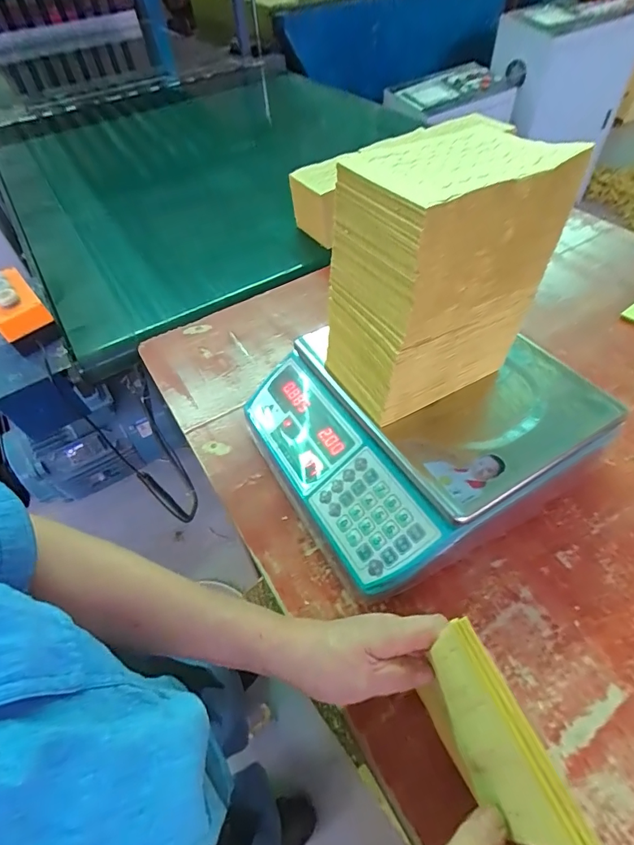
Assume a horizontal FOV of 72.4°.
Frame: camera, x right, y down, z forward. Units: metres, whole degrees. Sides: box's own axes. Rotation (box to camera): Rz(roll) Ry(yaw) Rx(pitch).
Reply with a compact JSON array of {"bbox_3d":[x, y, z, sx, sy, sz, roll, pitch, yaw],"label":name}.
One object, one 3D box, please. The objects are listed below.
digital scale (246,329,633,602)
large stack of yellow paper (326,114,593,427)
[{"bbox_3d":[0.104,0.001,0.507,0.304,0.109,0.312,-27,54,-16],"label":"digital scale"},{"bbox_3d":[0.106,-0.135,0.418,0.175,0.201,0.118,-24,53,-14],"label":"large stack of yellow paper"}]

